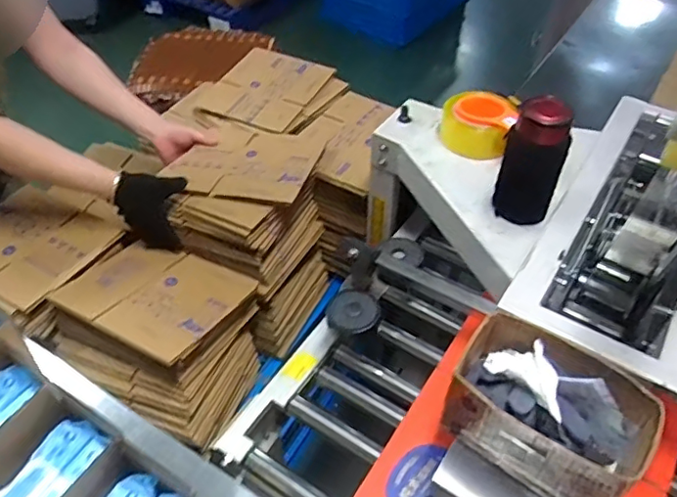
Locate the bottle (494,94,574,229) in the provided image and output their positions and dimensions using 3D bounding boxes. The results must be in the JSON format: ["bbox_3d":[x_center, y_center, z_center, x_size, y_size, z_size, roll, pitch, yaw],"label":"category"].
[{"bbox_3d":[0.249,-0.110,0.732,0.076,0.168,0.059,18,50,16],"label":"bottle"}]

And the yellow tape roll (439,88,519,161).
[{"bbox_3d":[0.213,-0.195,0.881,0.106,0.060,0.106,0,47,0],"label":"yellow tape roll"}]

